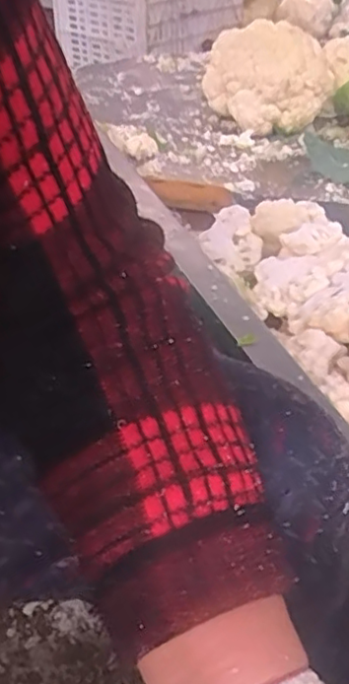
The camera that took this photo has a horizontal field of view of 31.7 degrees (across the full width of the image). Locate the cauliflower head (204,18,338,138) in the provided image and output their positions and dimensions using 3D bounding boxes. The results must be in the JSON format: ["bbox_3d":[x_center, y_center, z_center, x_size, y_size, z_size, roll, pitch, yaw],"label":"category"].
[{"bbox_3d":[0.142,-0.383,0.880,0.173,0.107,0.142,-7,46,-13],"label":"cauliflower head"}]

